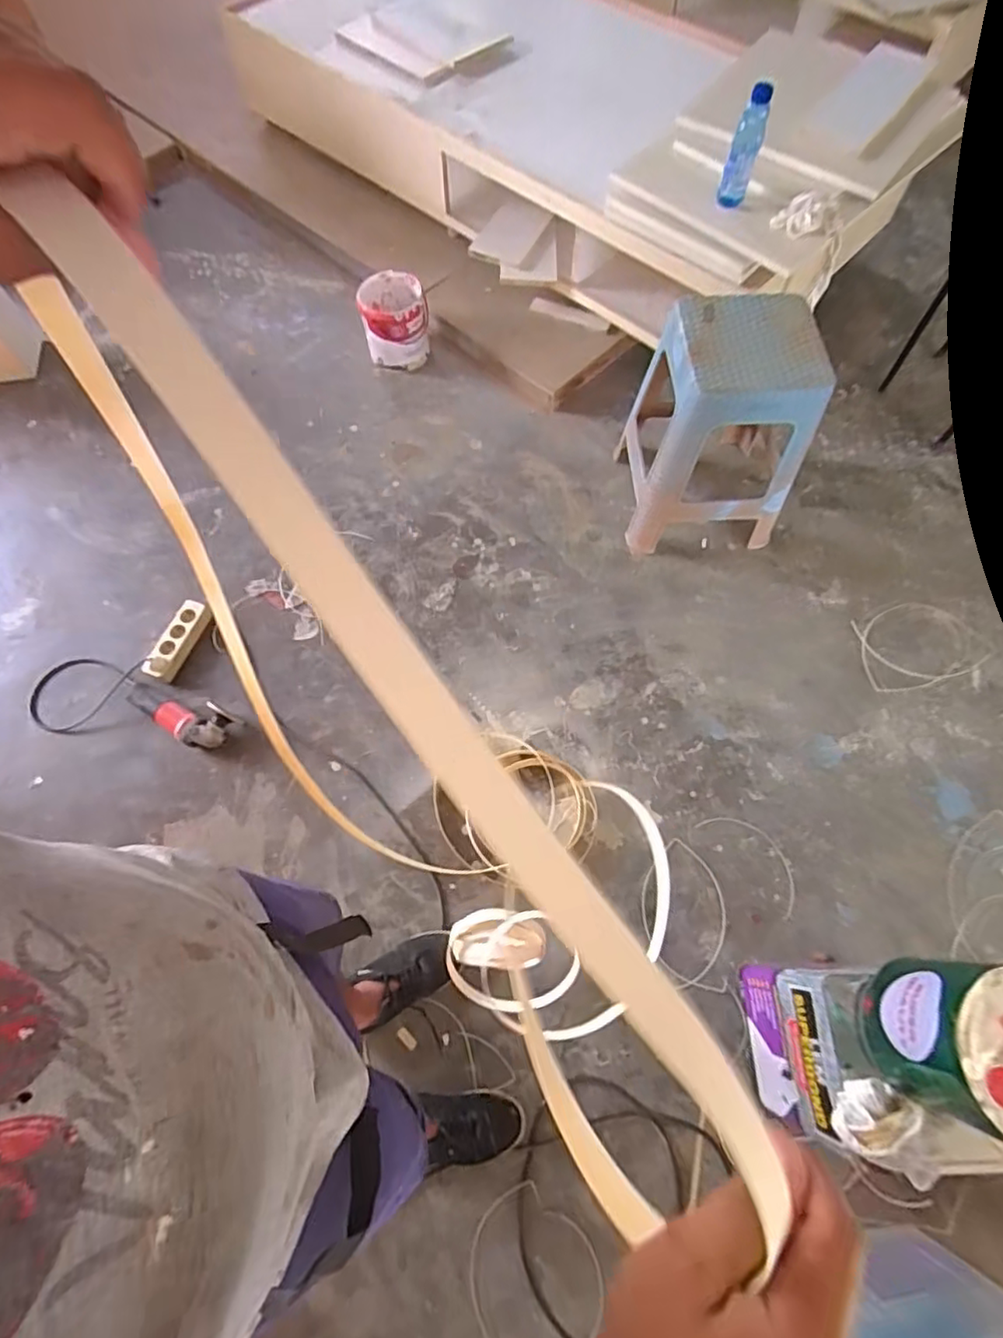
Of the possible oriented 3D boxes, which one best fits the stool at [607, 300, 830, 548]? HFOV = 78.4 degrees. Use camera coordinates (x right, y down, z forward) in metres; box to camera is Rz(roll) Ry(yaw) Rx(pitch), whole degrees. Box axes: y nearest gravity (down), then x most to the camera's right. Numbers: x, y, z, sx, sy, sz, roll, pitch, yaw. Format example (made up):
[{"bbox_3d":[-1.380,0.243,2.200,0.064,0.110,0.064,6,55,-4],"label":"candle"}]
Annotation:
[{"bbox_3d":[0.496,-0.547,1.417,0.343,0.456,0.330,0,66,1],"label":"stool"}]

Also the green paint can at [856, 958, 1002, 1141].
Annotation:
[{"bbox_3d":[0.591,0.463,0.751,0.187,0.195,0.171,0,66,1],"label":"green paint can"}]

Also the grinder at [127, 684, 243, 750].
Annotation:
[{"bbox_3d":[-0.714,0.101,1.352,0.249,0.073,0.095,18,68,9],"label":"grinder"}]

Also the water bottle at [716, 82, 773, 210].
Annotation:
[{"bbox_3d":[0.535,-1.132,1.359,0.064,0.208,0.073,17,65,7],"label":"water bottle"}]

